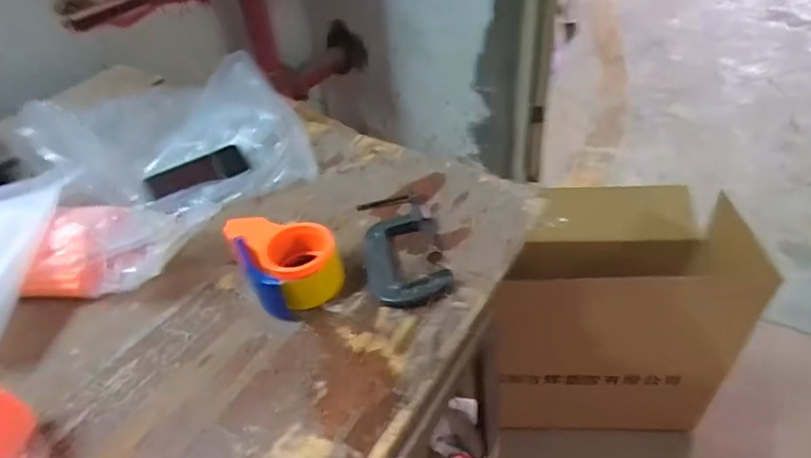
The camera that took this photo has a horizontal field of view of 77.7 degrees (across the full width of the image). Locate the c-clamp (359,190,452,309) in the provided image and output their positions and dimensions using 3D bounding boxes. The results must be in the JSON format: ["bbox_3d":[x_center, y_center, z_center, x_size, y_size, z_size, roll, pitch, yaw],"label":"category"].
[{"bbox_3d":[-0.005,0.019,0.613,0.092,0.021,0.181,-10,42,-4],"label":"c-clamp"}]

